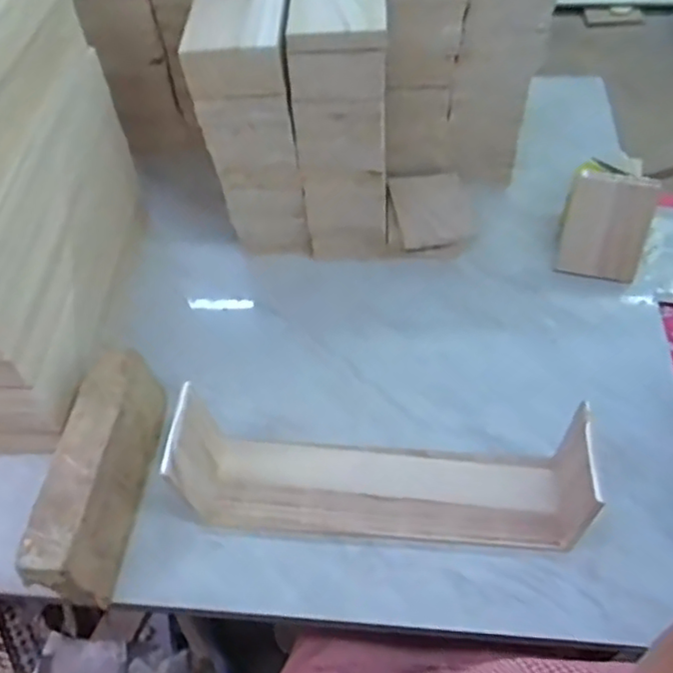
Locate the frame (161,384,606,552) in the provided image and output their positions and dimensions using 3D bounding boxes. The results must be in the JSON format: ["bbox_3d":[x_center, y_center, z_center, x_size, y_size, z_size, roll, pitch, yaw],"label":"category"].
[{"bbox_3d":[0.055,0.115,0.574,0.374,0.112,0.105,0,55,3],"label":"frame"}]

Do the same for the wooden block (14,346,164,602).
[{"bbox_3d":[-0.211,0.123,0.585,0.051,0.096,0.214,5,55,6],"label":"wooden block"}]

